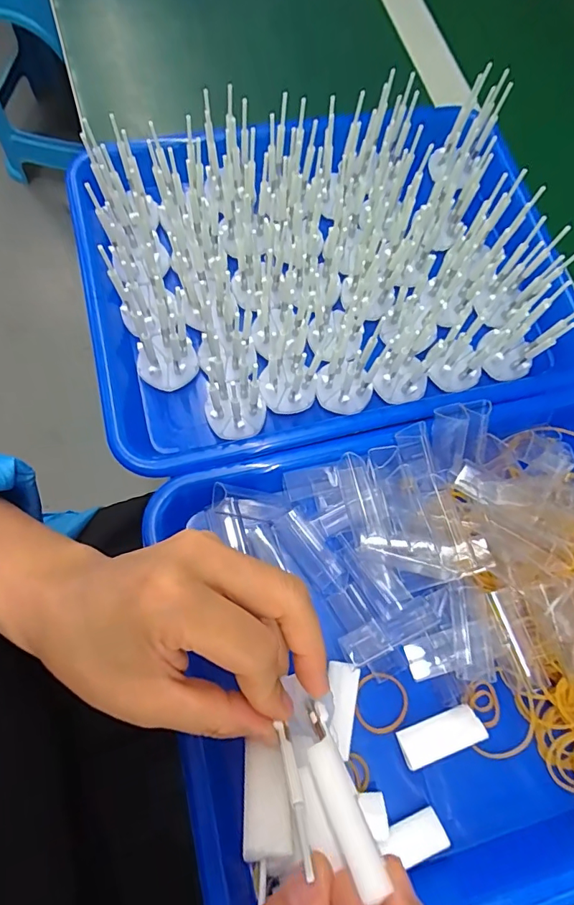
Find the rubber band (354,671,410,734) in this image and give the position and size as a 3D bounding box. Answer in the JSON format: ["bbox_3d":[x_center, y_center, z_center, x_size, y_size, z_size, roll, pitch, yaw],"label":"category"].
[{"bbox_3d":[0.055,0.143,0.260,0.029,0.004,0.031,3,70,-8],"label":"rubber band"}]

